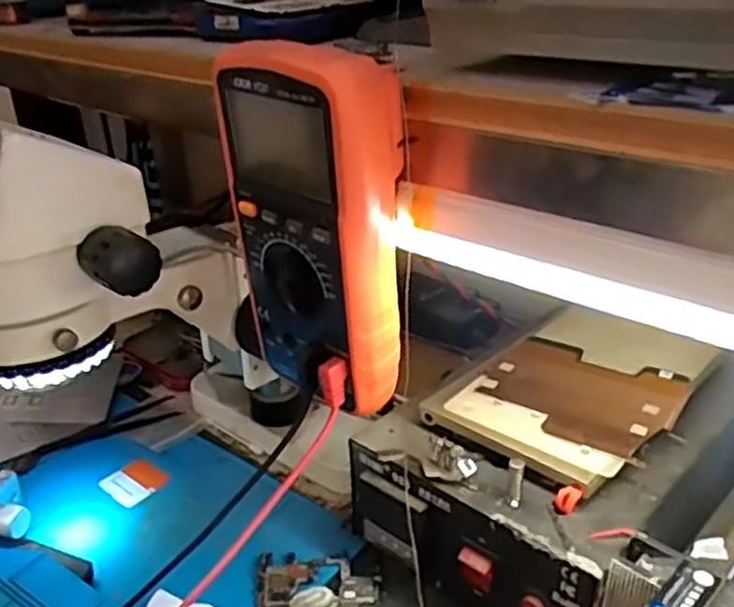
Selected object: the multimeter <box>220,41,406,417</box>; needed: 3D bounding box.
[{"bbox_3d":[-0.027,-0.035,0.367,0.085,0.169,0.047,19,34,37],"label":"multimeter"}]

